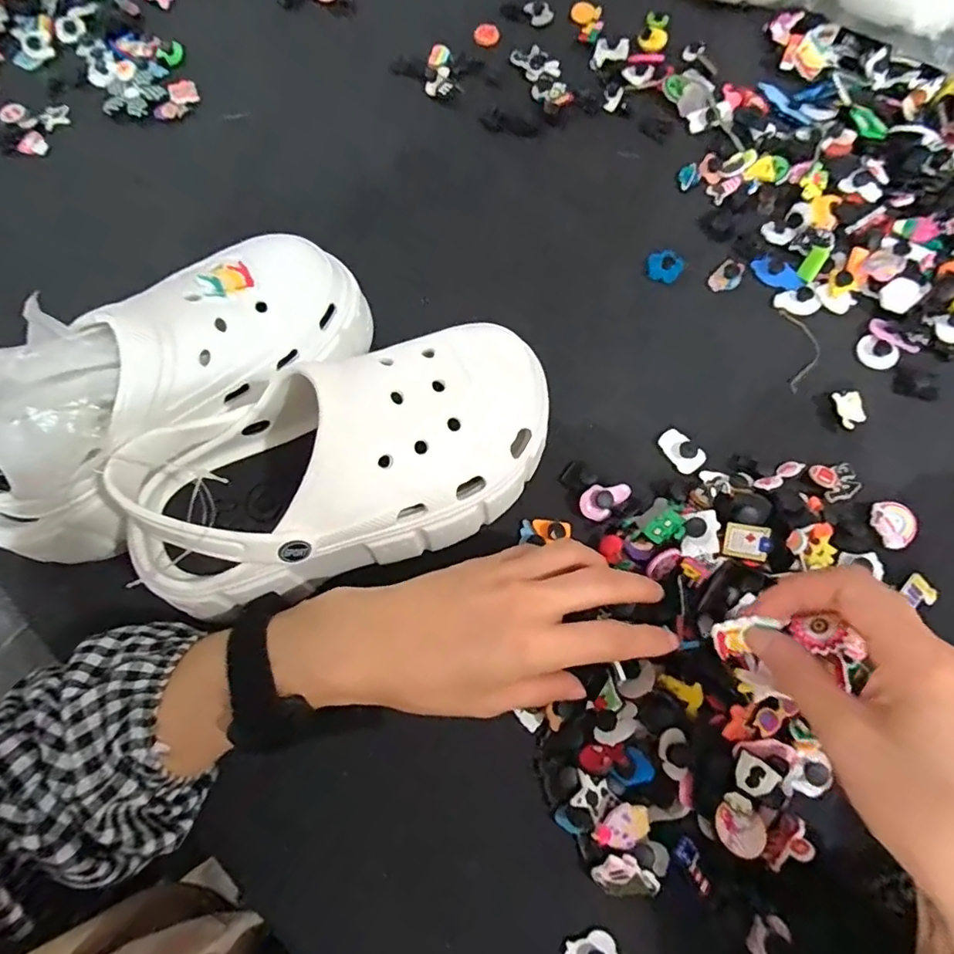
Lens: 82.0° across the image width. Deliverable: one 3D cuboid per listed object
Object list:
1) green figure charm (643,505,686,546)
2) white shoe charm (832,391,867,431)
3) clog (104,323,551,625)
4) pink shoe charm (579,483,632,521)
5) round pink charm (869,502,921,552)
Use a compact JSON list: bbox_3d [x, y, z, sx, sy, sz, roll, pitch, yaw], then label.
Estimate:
[{"bbox_3d":[0.113,0.031,0.327,0.022,0.004,0.019,-47,53,0],"label":"green figure charm"},{"bbox_3d":[0.248,-0.044,0.367,0.018,0.009,0.025,-9,72,-1],"label":"white shoe charm"},{"bbox_3d":[-0.067,-0.007,0.292,0.229,0.084,0.097,-25,73,-6],"label":"clog"},{"bbox_3d":[0.081,0.013,0.352,0.021,0.007,0.032,42,78,14],"label":"pink shoe charm"},{"bbox_3d":[0.258,0.030,0.340,0.024,0.007,0.029,-10,72,-2],"label":"round pink charm"}]

